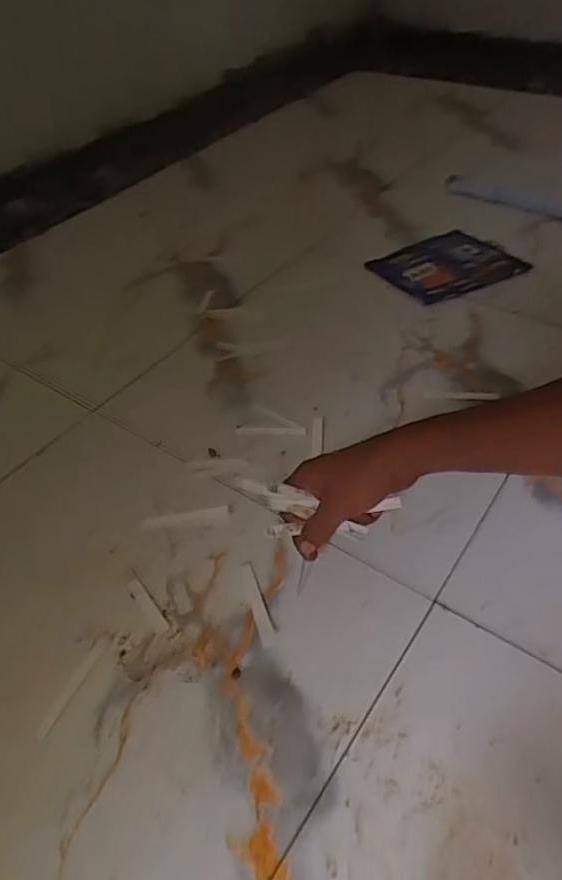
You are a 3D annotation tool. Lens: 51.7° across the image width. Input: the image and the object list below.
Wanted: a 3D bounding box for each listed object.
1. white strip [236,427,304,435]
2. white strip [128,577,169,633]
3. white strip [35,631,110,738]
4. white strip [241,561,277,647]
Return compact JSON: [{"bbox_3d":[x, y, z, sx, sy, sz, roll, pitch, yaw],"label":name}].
[{"bbox_3d":[-0.013,-0.012,0.737,0.088,0.006,0.011,1,47,5],"label":"white strip"},{"bbox_3d":[-0.136,0.166,0.585,0.013,0.004,0.068,-33,53,-24],"label":"white strip"},{"bbox_3d":[-0.190,0.224,0.534,0.012,0.004,0.099,16,50,18],"label":"white strip"},{"bbox_3d":[-0.023,0.162,0.585,0.017,0.004,0.092,-15,48,-10],"label":"white strip"}]

